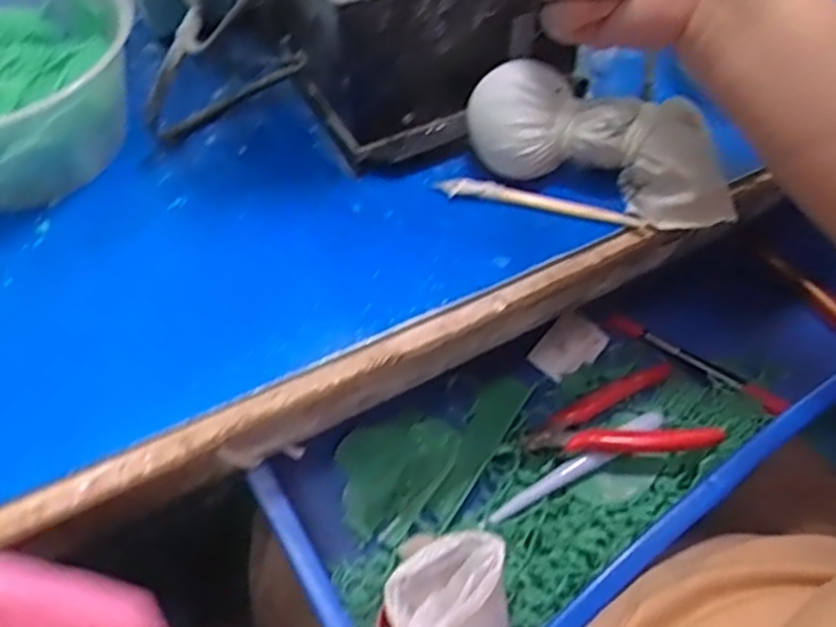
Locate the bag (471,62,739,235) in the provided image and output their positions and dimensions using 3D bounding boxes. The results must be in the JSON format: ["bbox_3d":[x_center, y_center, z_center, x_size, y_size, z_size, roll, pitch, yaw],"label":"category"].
[{"bbox_3d":[0.102,-0.092,0.417,0.149,0.053,0.050,17,55,13],"label":"bag"}]

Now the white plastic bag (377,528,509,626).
[{"bbox_3d":[0.016,0.146,0.365,0.052,0.075,0.064,27,58,20],"label":"white plastic bag"}]

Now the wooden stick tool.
[{"bbox_3d":[0.069,-0.060,0.422,0.121,0.010,0.013,15,55,12],"label":"wooden stick tool"}]

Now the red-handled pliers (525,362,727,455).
[{"bbox_3d":[0.123,0.066,0.478,0.109,0.030,0.071,-13,54,-8],"label":"red-handled pliers"}]

